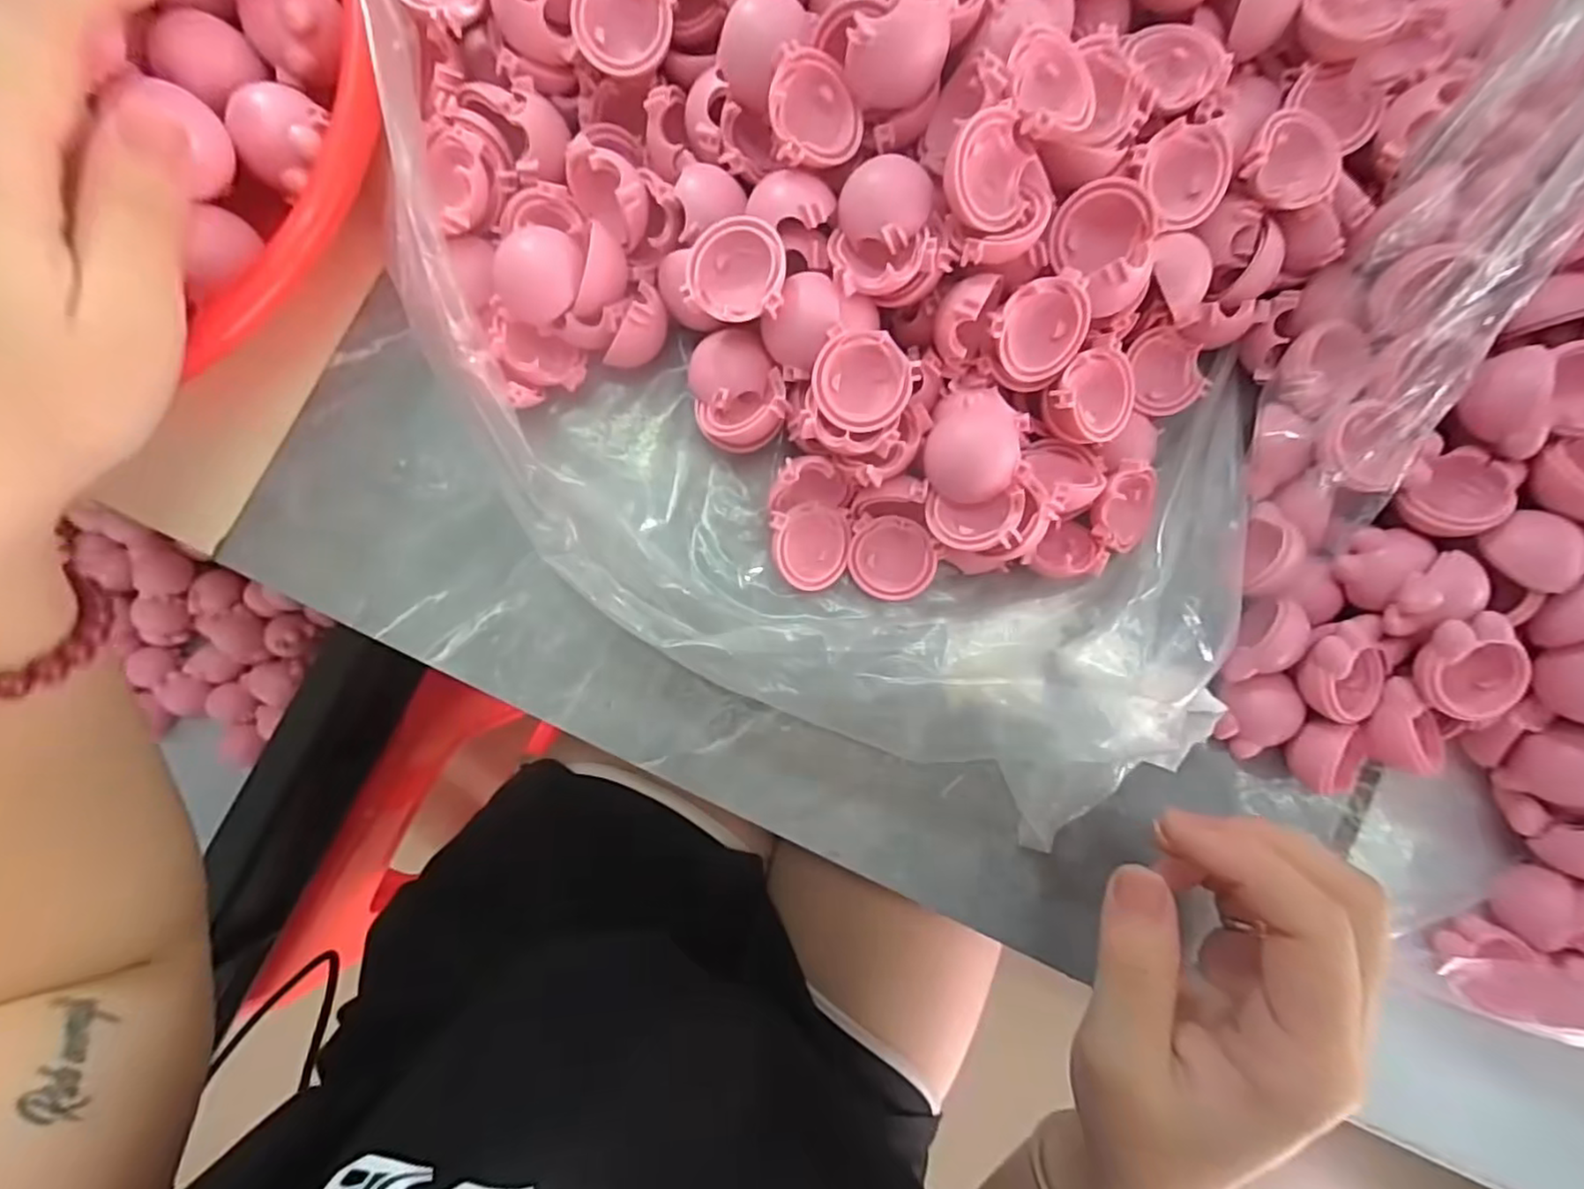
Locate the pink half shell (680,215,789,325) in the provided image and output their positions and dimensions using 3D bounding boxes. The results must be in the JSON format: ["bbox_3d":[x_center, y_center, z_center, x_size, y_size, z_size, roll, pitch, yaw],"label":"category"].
[{"bbox_3d":[-0.015,-0.095,0.201,0.030,0.015,0.030,1,93,18],"label":"pink half shell"}]

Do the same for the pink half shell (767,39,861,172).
[{"bbox_3d":[0.006,-0.140,0.198,0.029,0.015,0.030,-12,93,-28],"label":"pink half shell"}]

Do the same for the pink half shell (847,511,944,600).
[{"bbox_3d":[0.035,-0.013,0.230,0.030,0.015,0.028,32,116,12],"label":"pink half shell"}]

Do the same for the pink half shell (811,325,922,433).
[{"bbox_3d":[0.021,-0.065,0.204,0.029,0.013,0.029,1,100,7],"label":"pink half shell"}]

